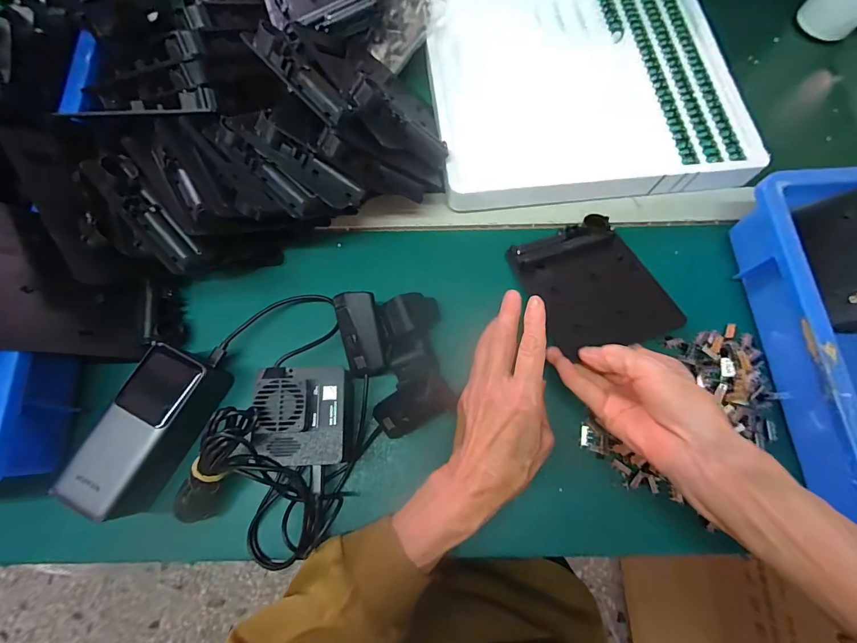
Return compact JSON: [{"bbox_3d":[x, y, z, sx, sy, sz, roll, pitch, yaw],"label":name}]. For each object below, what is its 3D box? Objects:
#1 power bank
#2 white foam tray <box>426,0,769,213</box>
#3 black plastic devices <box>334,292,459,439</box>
[{"bbox_3d":[-0.223,0.086,0.317,0.050,0.050,0.123,22,74,8],"label":"power bank"},{"bbox_3d":[0.167,-0.264,0.434,0.318,0.037,0.286,-4,72,0],"label":"white foam tray"},{"bbox_3d":[-0.027,0.028,0.339,0.086,0.050,0.109,-11,72,-2],"label":"black plastic devices"}]

